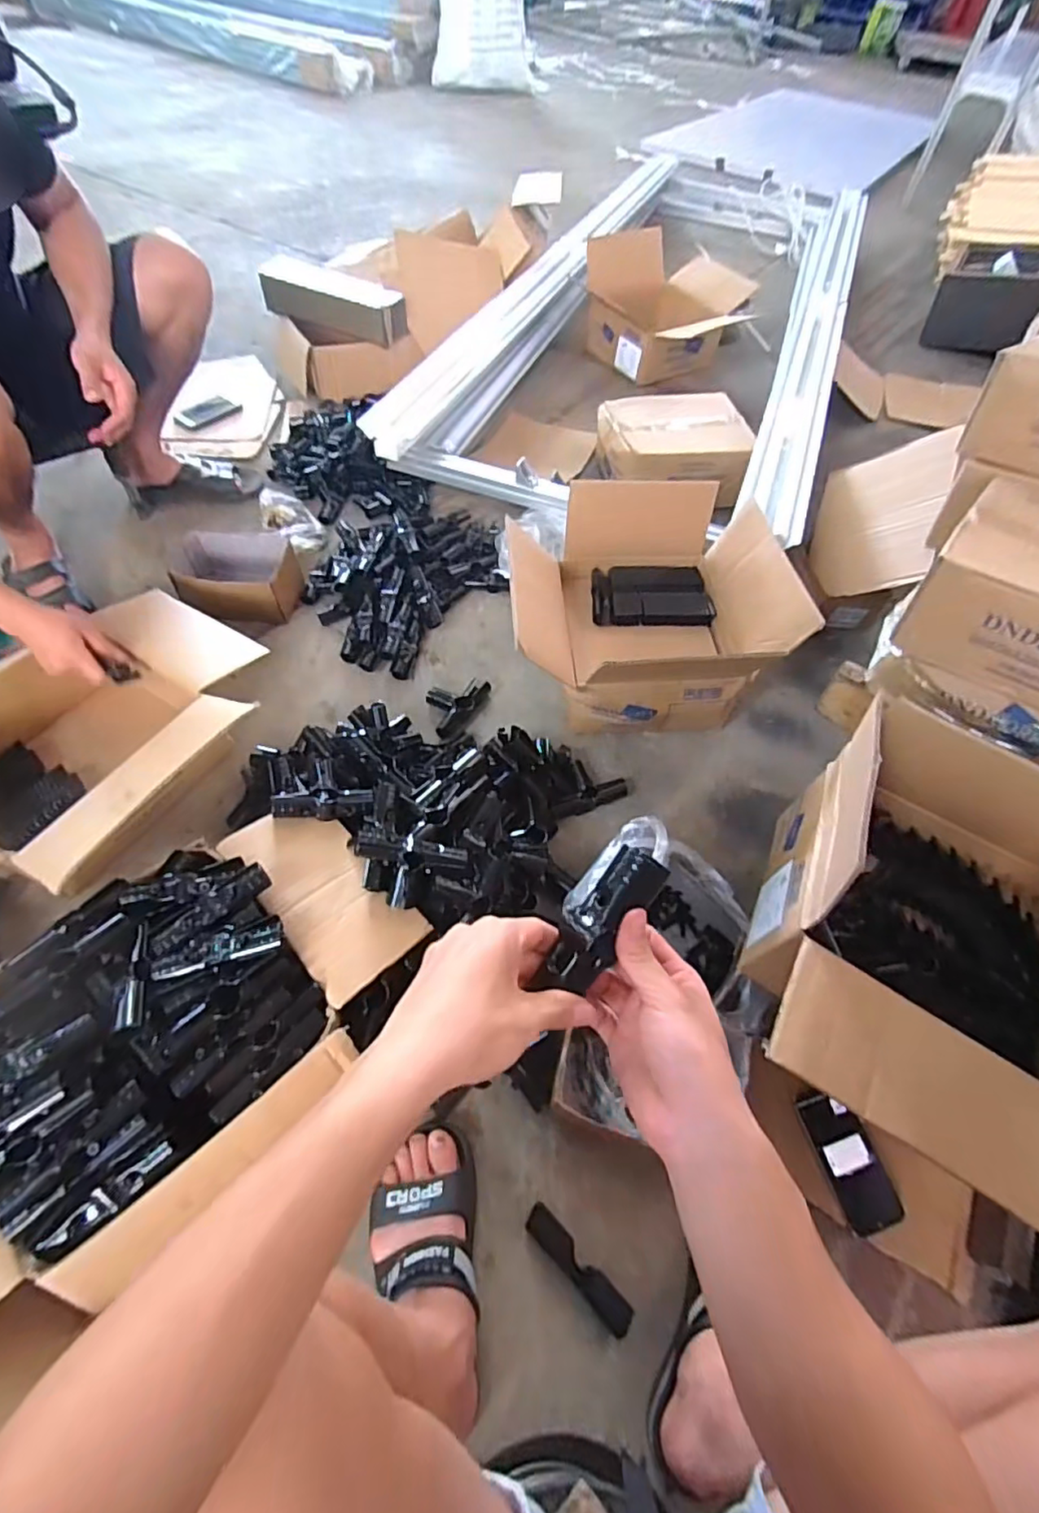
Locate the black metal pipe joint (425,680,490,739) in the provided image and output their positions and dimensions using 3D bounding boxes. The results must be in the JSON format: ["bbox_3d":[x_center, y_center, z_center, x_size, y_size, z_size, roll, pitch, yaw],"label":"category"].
[{"bbox_3d":[-0.118,-0.095,1.035,0.095,0.048,0.136,20,57,9],"label":"black metal pipe joint"}]

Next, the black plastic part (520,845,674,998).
[{"bbox_3d":[0.055,0.111,0.392,0.035,0.018,0.108,35,90,18],"label":"black plastic part"}]

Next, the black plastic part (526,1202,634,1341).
[{"bbox_3d":[0.062,0.535,0.621,0.132,0.020,0.029,40,63,21],"label":"black plastic part"}]

